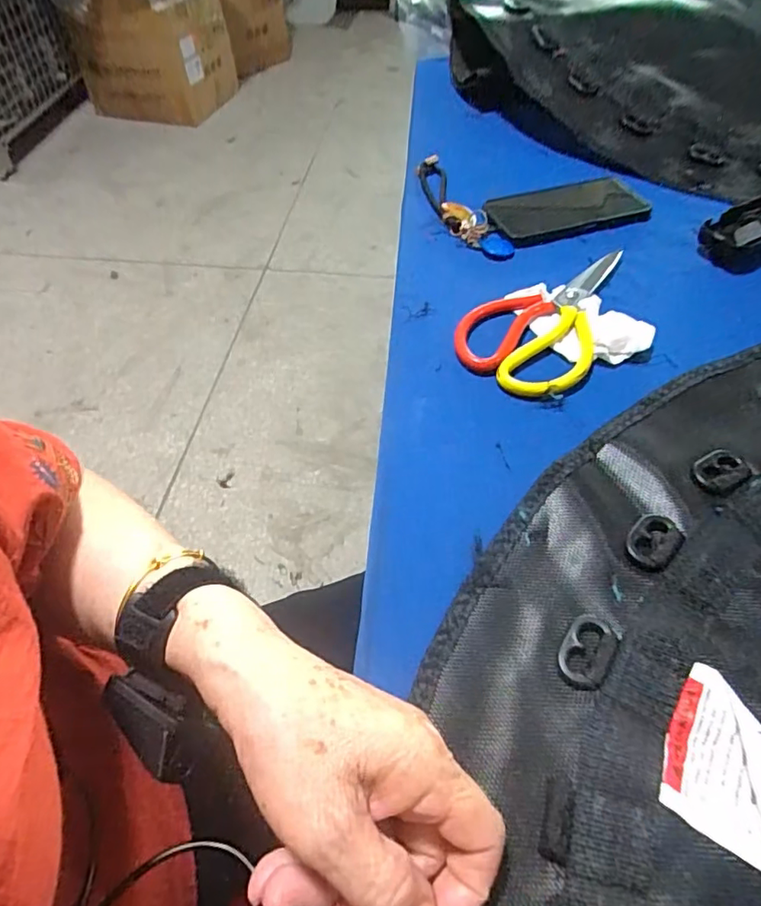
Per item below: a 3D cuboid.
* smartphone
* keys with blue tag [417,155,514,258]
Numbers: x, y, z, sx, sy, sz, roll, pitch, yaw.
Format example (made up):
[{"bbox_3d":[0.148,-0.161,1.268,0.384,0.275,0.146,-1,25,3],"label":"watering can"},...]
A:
[{"bbox_3d":[0.196,-0.253,0.575,0.169,0.016,0.075,-18,52,-17],"label":"smartphone"},{"bbox_3d":[0.081,-0.268,0.592,0.048,0.018,0.204,-15,54,-10],"label":"keys with blue tag"}]

